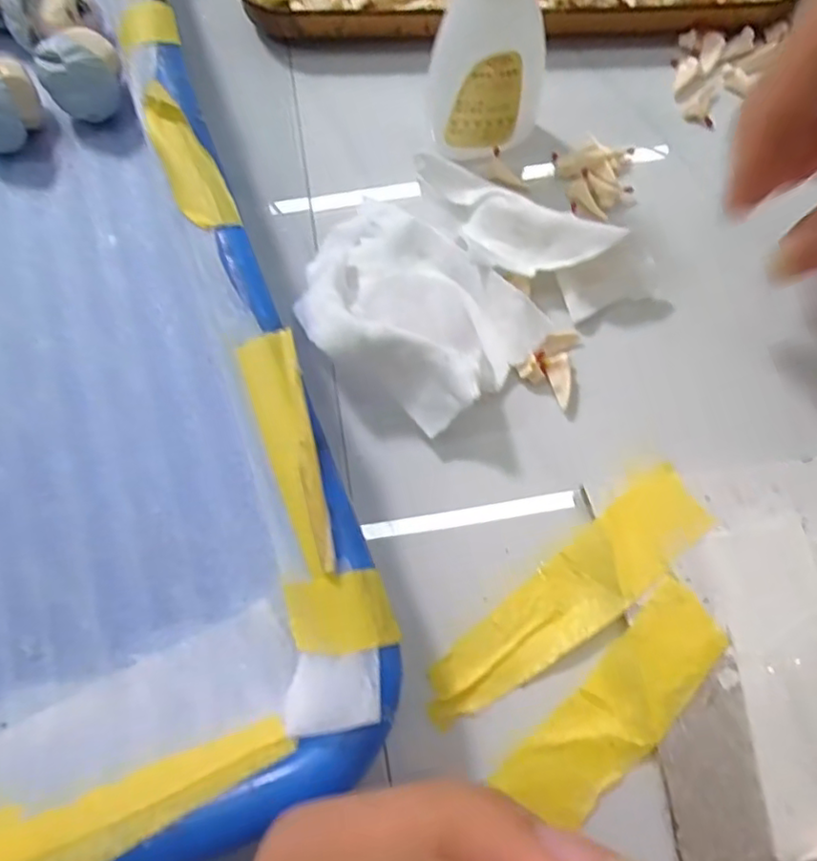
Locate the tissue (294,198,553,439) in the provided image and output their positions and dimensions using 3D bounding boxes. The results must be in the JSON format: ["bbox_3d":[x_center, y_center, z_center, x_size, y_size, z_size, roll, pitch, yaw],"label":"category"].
[{"bbox_3d":[-0.002,-0.035,0.171,0.069,0.022,0.050,42,75,14],"label":"tissue"}]

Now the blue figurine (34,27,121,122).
[{"bbox_3d":[-0.100,-0.109,0.195,0.022,0.022,0.024,-25,71,-9],"label":"blue figurine"}]

